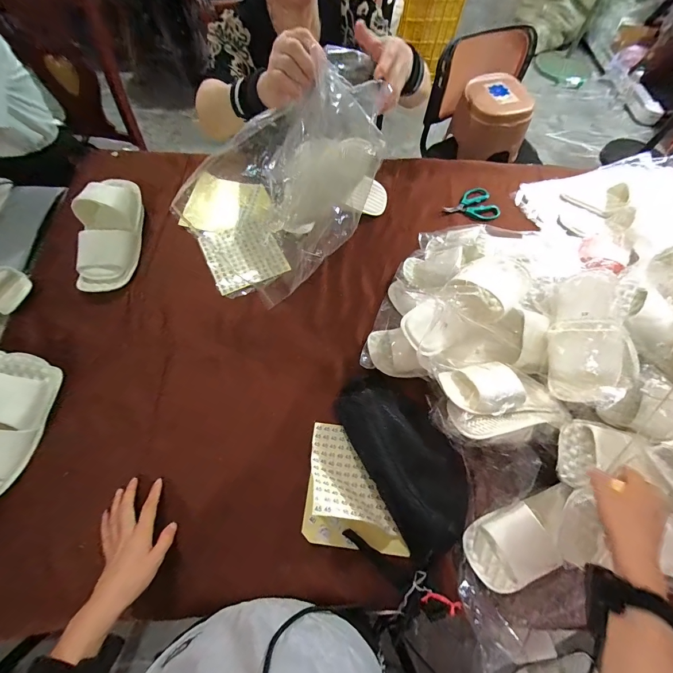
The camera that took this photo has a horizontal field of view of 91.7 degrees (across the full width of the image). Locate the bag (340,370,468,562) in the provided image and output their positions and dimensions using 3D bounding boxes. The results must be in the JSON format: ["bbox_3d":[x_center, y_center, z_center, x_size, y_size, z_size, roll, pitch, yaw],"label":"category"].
[{"bbox_3d":[0.115,0.190,0.536,0.136,0.047,0.301,-24,68,-14],"label":"bag"}]

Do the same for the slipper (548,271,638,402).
[{"bbox_3d":[0.428,0.001,0.554,0.115,0.090,0.213,12,76,2],"label":"slipper"}]

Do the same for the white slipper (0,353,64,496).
[{"bbox_3d":[-0.539,0.146,0.527,0.095,0.082,0.234,8,64,0],"label":"white slipper"}]

